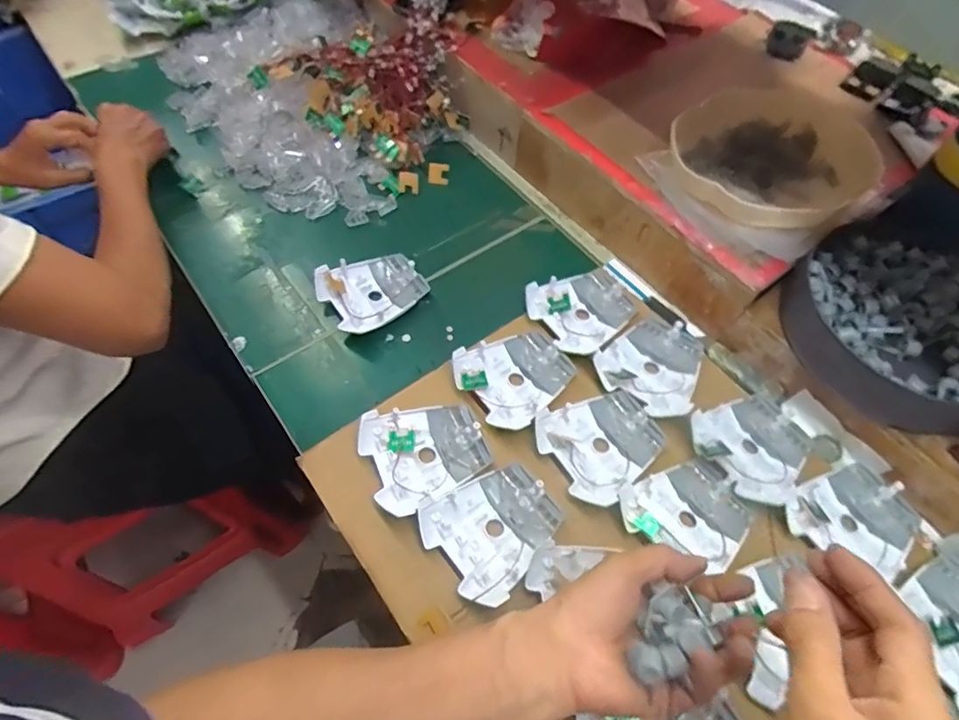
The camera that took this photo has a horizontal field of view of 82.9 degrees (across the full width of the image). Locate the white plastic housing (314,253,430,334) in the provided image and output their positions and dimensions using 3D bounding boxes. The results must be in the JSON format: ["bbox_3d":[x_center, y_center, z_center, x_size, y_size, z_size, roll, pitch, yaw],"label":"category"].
[{"bbox_3d":[-0.120,-0.079,0.611,0.108,0.026,0.091,-32,66,-19],"label":"white plastic housing"}]

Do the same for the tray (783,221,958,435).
[{"bbox_3d":[0.416,-0.038,0.529,0.216,0.057,0.209,1,60,-1],"label":"tray"}]

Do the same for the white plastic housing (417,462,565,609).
[{"bbox_3d":[0.016,0.145,0.464,0.109,0.021,0.095,-28,64,-17],"label":"white plastic housing"}]

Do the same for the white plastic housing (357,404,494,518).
[{"bbox_3d":[-0.050,0.083,0.502,0.107,0.017,0.097,-21,63,-13],"label":"white plastic housing"}]

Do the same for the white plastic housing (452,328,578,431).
[{"bbox_3d":[0.039,0.014,0.544,0.111,0.018,0.095,-29,65,-17],"label":"white plastic housing"}]

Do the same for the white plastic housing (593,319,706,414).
[{"bbox_3d":[0.184,0.006,0.554,0.106,0.016,0.097,-36,67,-20],"label":"white plastic housing"}]

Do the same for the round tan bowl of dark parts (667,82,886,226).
[{"bbox_3d":[0.323,-0.224,0.595,0.230,0.049,0.189,-38,68,-21],"label":"round tan bowl of dark parts"}]

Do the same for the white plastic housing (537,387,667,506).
[{"bbox_3d":[0.117,0.075,0.510,0.107,0.014,0.094,-30,65,-18],"label":"white plastic housing"}]

